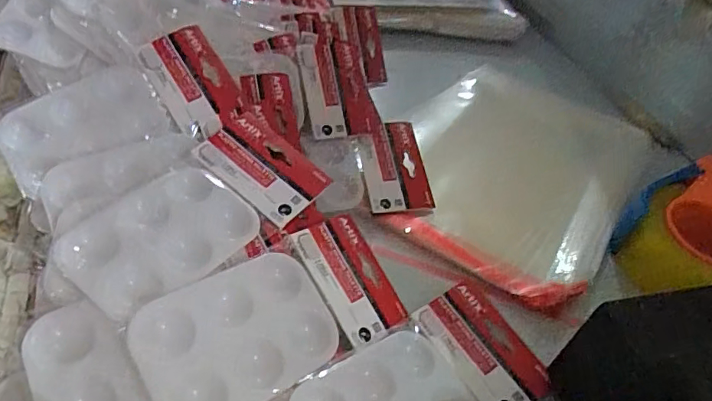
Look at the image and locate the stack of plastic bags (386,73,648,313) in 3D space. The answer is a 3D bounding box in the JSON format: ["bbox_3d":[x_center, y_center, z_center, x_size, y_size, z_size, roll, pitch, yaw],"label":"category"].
[{"bbox_3d":[0.163,-0.042,0.508,0.230,0.030,0.294,29,49,20],"label":"stack of plastic bags"}]

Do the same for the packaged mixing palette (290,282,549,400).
[{"bbox_3d":[0.048,0.125,0.331,0.186,0.014,0.094,-17,56,-35],"label":"packaged mixing palette"}]

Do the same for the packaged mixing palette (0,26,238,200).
[{"bbox_3d":[-0.199,-0.071,0.411,0.187,0.017,0.096,-29,77,-13],"label":"packaged mixing palette"}]

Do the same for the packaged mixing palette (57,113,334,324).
[{"bbox_3d":[-0.117,0.004,0.360,0.096,0.023,0.186,35,51,25],"label":"packaged mixing palette"}]

